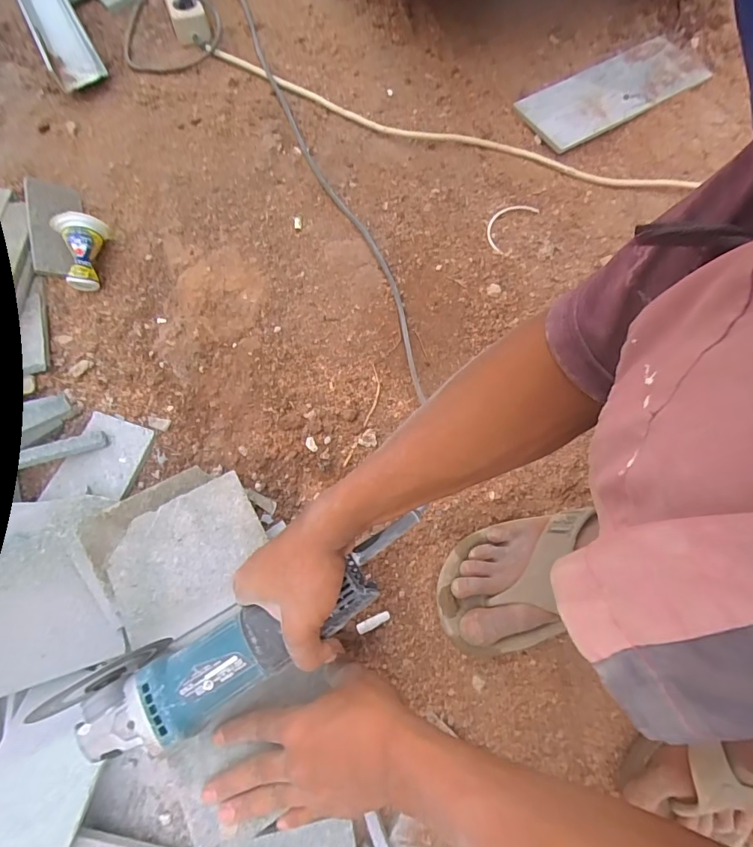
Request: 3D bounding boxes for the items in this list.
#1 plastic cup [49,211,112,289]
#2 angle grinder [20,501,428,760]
[{"bbox_3d":[-0.416,-0.239,0.640,0.066,0.065,0.098,-1,90,2],"label":"plastic cup"},{"bbox_3d":[-0.094,0.181,0.385,0.305,0.088,0.072,-26,73,-7],"label":"angle grinder"}]

